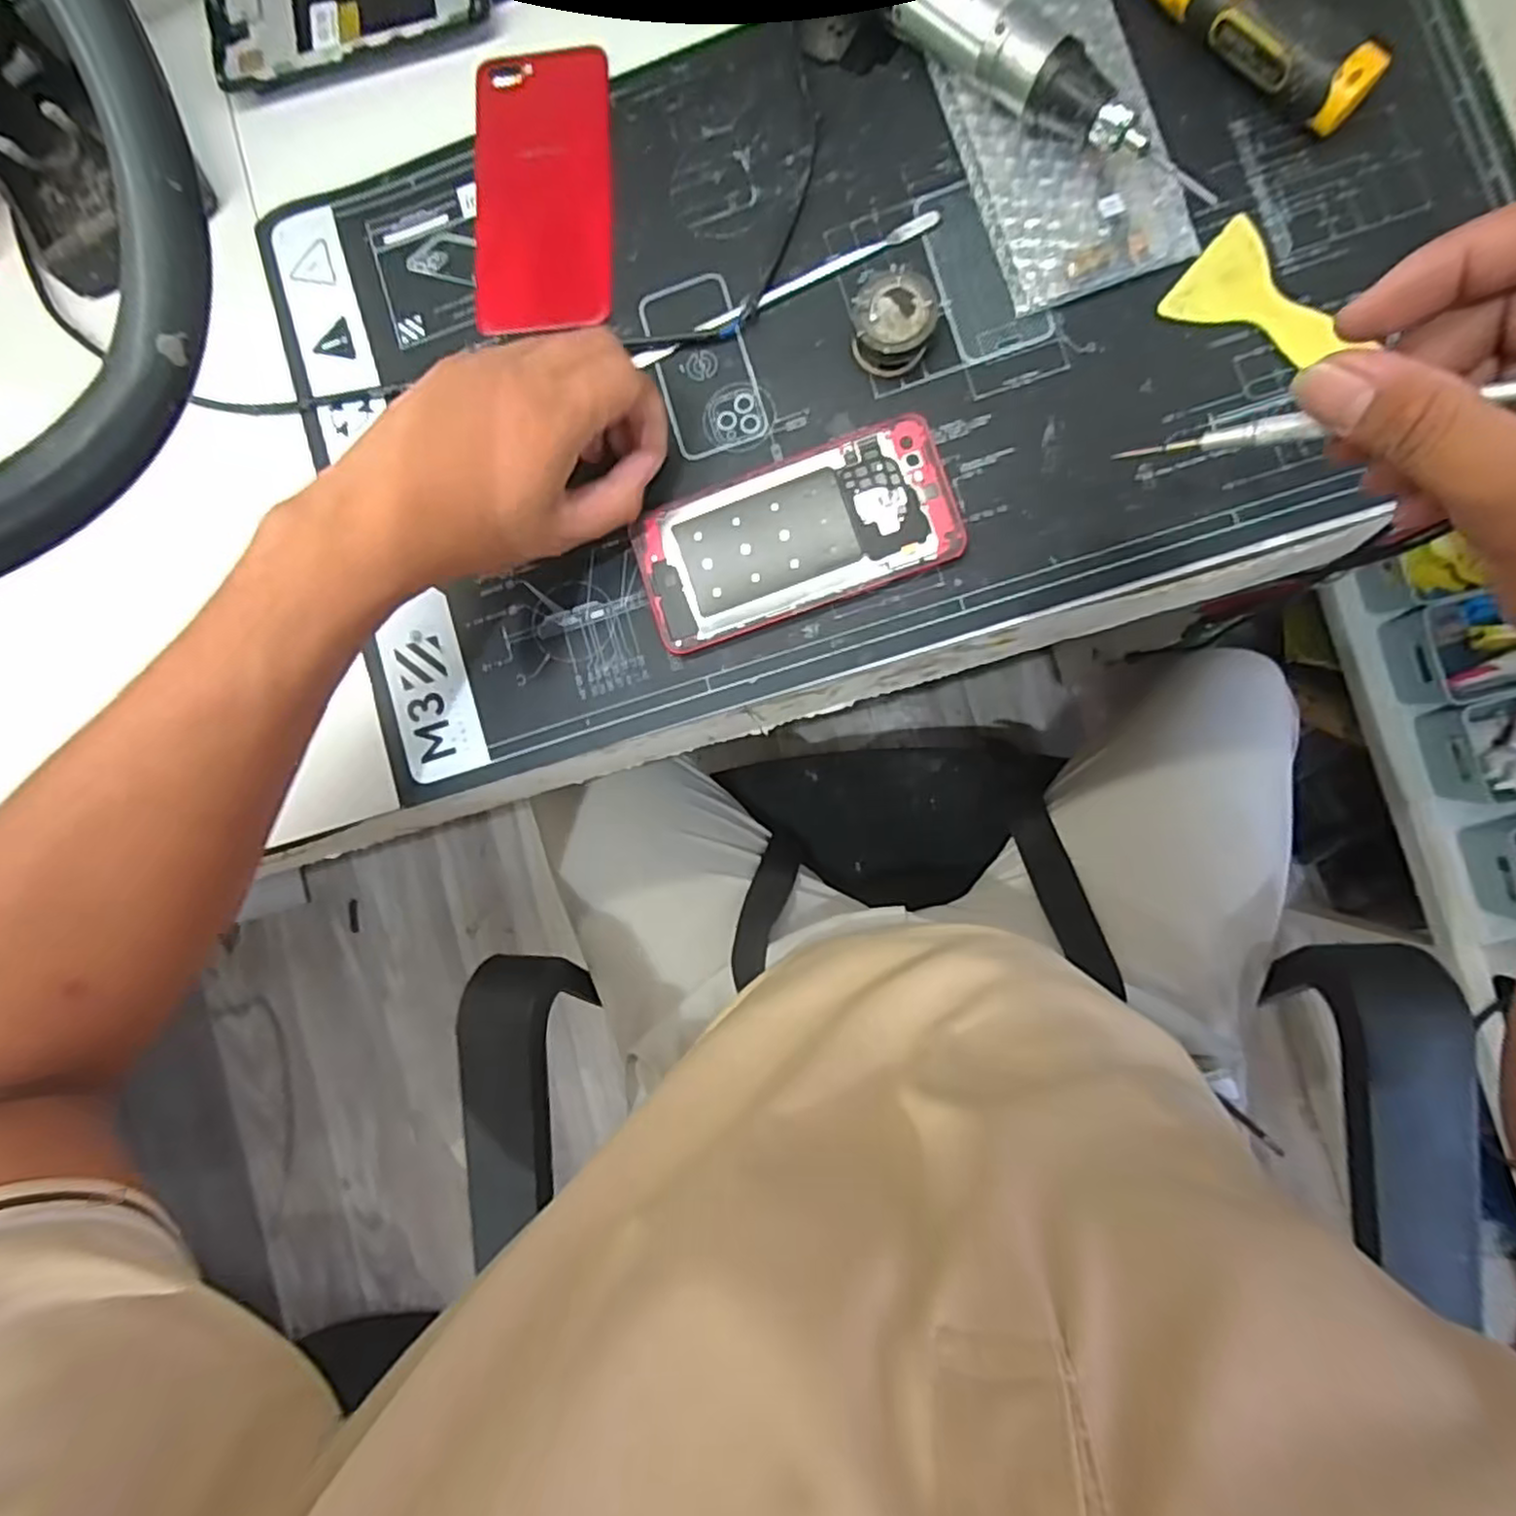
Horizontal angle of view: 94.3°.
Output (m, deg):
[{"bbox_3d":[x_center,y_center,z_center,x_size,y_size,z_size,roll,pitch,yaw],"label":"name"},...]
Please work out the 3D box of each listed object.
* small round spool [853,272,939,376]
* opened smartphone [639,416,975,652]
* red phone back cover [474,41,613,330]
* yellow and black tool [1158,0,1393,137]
[{"bbox_3d":[0.065,-0.205,0.334,0.037,0.024,0.034,0,89,7],"label":"small round spool"},{"bbox_3d":[0.018,-0.109,0.345,0.151,0.010,0.073,-19,87,6],"label":"opened smartphone"},{"bbox_3d":[-0.113,-0.298,0.370,0.073,0.007,0.144,-1,89,7],"label":"red phone back cover"},{"bbox_3d":[0.224,-0.326,0.318,0.111,0.028,0.024,44,94,6],"label":"yellow and black tool"}]

